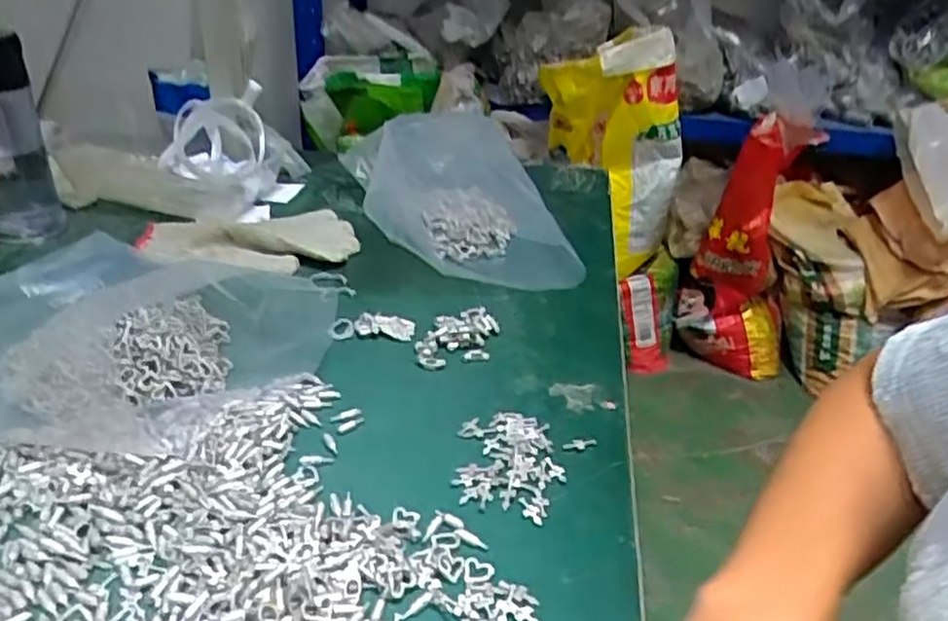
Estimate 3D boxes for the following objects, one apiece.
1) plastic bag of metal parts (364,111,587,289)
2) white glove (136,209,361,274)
[{"bbox_3d":[-0.017,-0.133,0.720,0.164,0.088,0.278,-2,30,-7],"label":"plastic bag of metal parts"},{"bbox_3d":[-0.212,-0.070,0.691,0.192,0.030,0.105,-8,32,-17],"label":"white glove"}]

